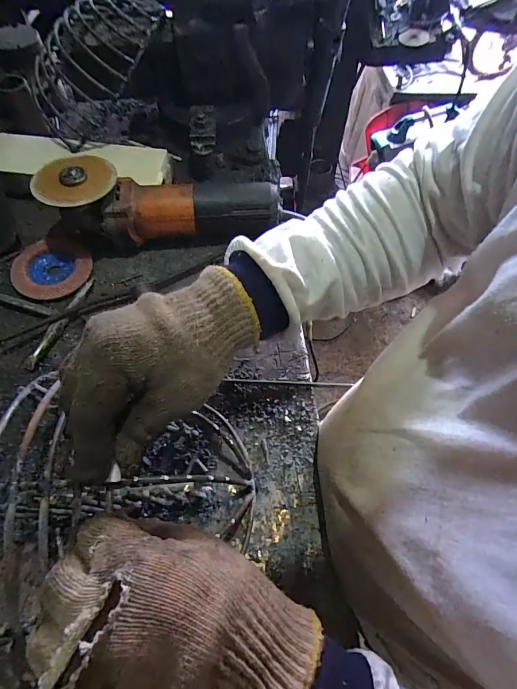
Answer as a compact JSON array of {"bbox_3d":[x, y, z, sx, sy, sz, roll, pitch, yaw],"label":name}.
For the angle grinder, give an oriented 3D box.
[{"bbox_3d":[-0.116,-0.185,0.466,0.277,0.072,0.082,-9,63,-7],"label":"angle grinder"}]

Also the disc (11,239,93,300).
[{"bbox_3d":[-0.259,-0.094,0.472,0.084,0.020,0.088,1,62,-1],"label":"disc"}]

